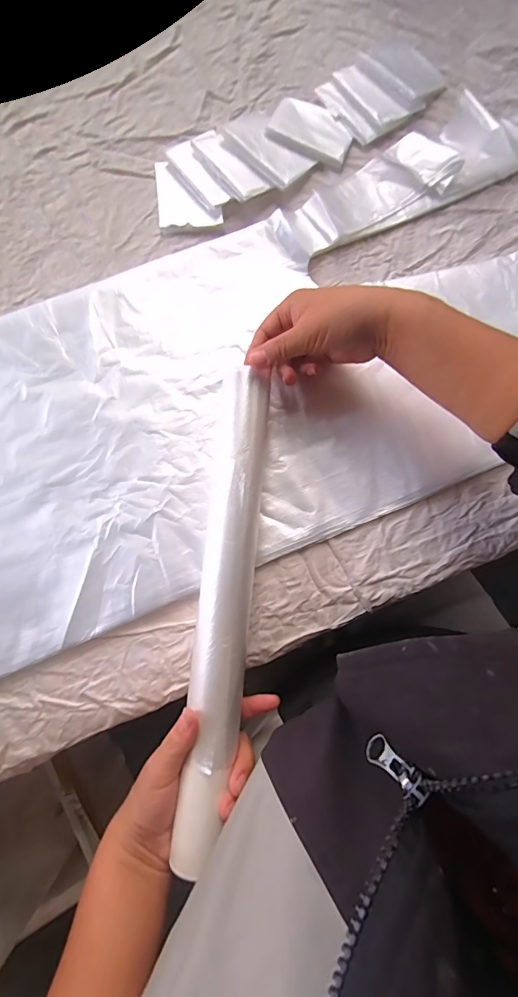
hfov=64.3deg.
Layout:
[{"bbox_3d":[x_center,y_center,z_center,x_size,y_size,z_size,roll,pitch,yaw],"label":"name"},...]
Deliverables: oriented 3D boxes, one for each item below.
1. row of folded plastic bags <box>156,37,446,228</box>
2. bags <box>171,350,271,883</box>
[{"bbox_3d":[0.040,-0.376,0.422,0.326,0.019,0.093,-35,82,-7],"label":"row of folded plastic bags"},{"bbox_3d":[-0.024,0.070,0.319,0.037,0.037,0.357,5,78,0],"label":"bags"}]

